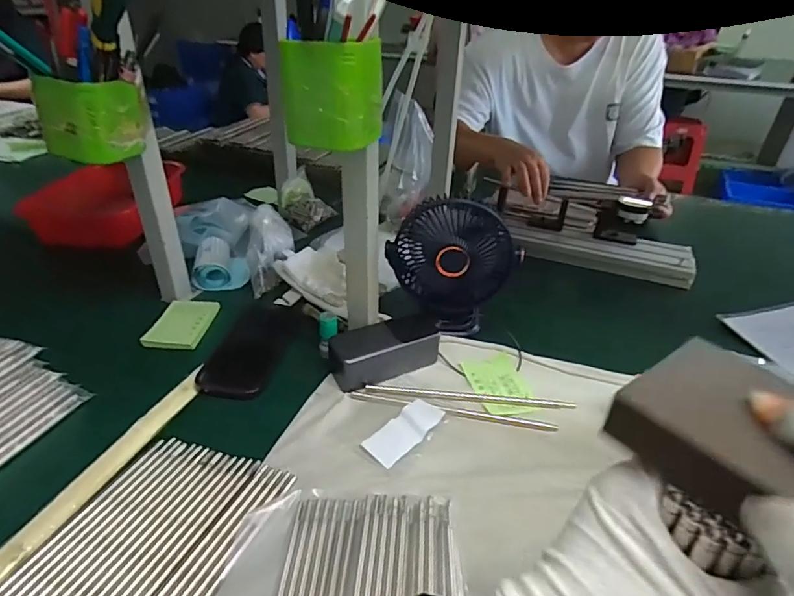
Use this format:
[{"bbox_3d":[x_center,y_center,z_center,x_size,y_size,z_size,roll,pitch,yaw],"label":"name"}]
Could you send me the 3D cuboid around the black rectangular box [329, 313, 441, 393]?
[{"bbox_3d":[-0.013,0.059,0.589,0.135,0.047,0.056,-14,37,-23],"label":"black rectangular box"}]

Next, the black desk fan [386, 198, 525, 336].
[{"bbox_3d":[0.067,-0.035,0.625,0.142,0.176,0.085,-9,35,-17],"label":"black desk fan"}]

